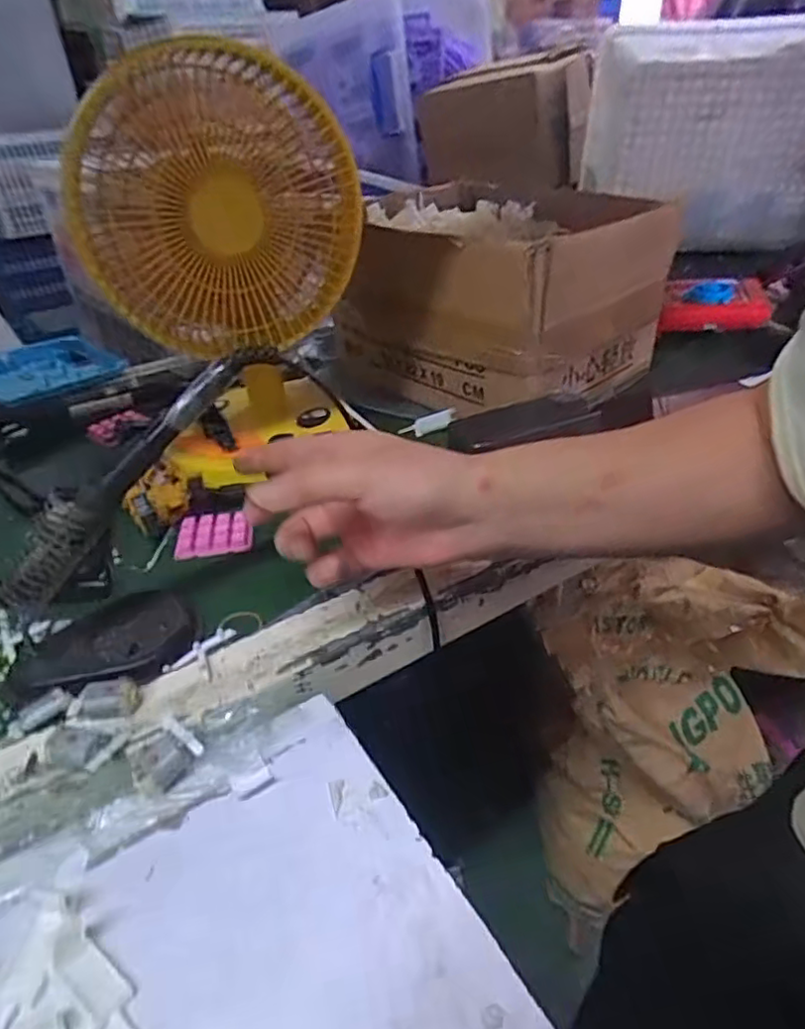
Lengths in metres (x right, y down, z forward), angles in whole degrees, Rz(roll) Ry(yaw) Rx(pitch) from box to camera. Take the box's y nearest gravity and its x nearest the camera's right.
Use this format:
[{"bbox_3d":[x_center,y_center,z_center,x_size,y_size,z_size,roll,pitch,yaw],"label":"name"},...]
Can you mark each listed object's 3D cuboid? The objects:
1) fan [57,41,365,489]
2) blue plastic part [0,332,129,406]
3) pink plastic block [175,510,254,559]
[{"bbox_3d":[-0.152,-0.251,0.529,0.210,0.203,0.123,-19,37,-21],"label":"fan"},{"bbox_3d":[-0.445,-0.180,0.798,0.131,0.011,0.162,26,40,17],"label":"blue plastic part"},{"bbox_3d":[-0.151,0.014,0.524,0.059,0.009,0.048,-9,35,-7],"label":"pink plastic block"}]

